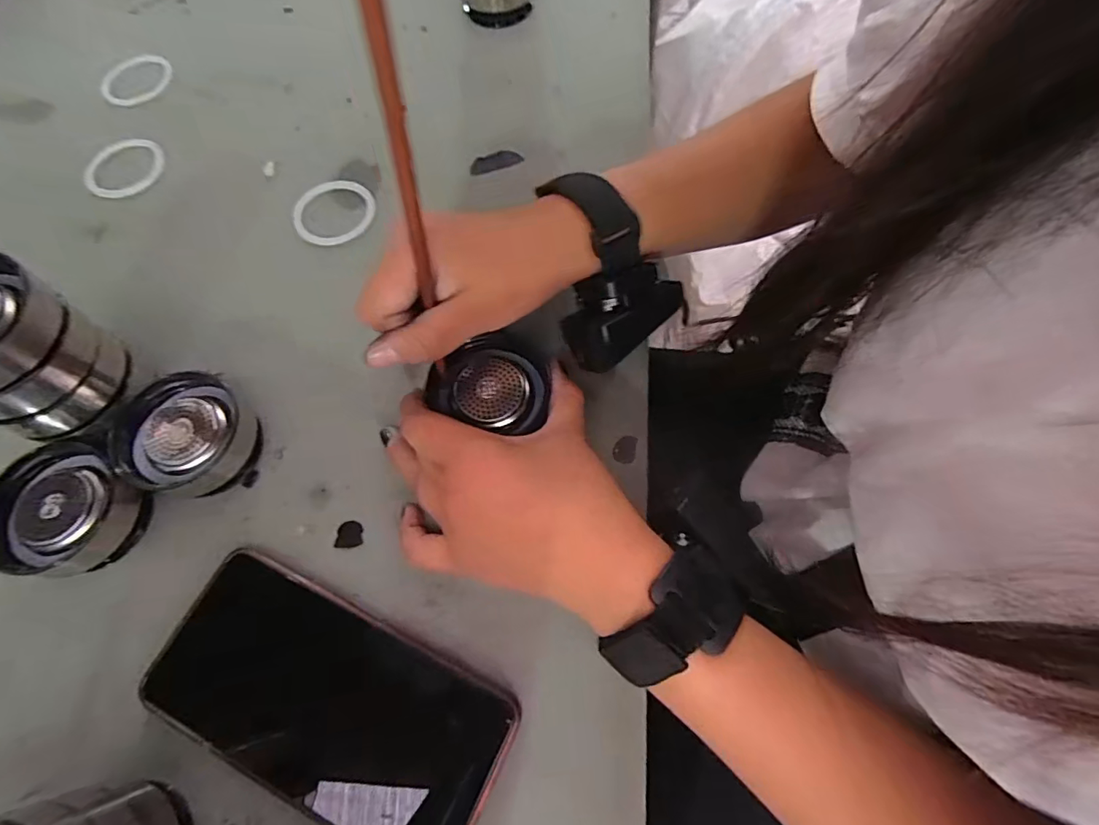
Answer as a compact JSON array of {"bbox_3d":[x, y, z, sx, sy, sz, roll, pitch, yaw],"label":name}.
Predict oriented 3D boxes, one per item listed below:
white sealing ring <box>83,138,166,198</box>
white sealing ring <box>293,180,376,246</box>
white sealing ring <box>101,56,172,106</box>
[{"bbox_3d":[-0.312,-0.180,0.387,0.048,0.004,0.057,46,69,5],"label":"white sealing ring"},{"bbox_3d":[-0.147,-0.138,0.358,0.055,0.004,0.054,0,67,0],"label":"white sealing ring"},{"bbox_3d":[-0.327,-0.266,0.419,0.055,0.007,0.049,-7,73,0],"label":"white sealing ring"}]

